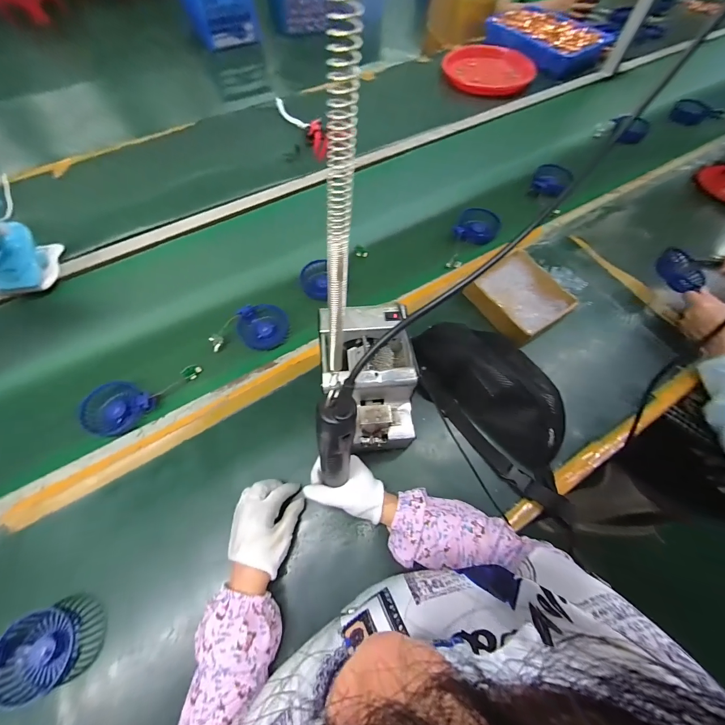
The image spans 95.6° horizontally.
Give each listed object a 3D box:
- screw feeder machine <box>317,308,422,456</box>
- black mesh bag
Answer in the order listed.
[{"bbox_3d":[0.009,0.029,0.484,0.124,0.138,0.177,-7,63,-3],"label":"screw feeder machine"},{"bbox_3d":[0.239,0.061,0.533,0.174,0.079,0.346,-36,68,-17],"label":"black mesh bag"}]

